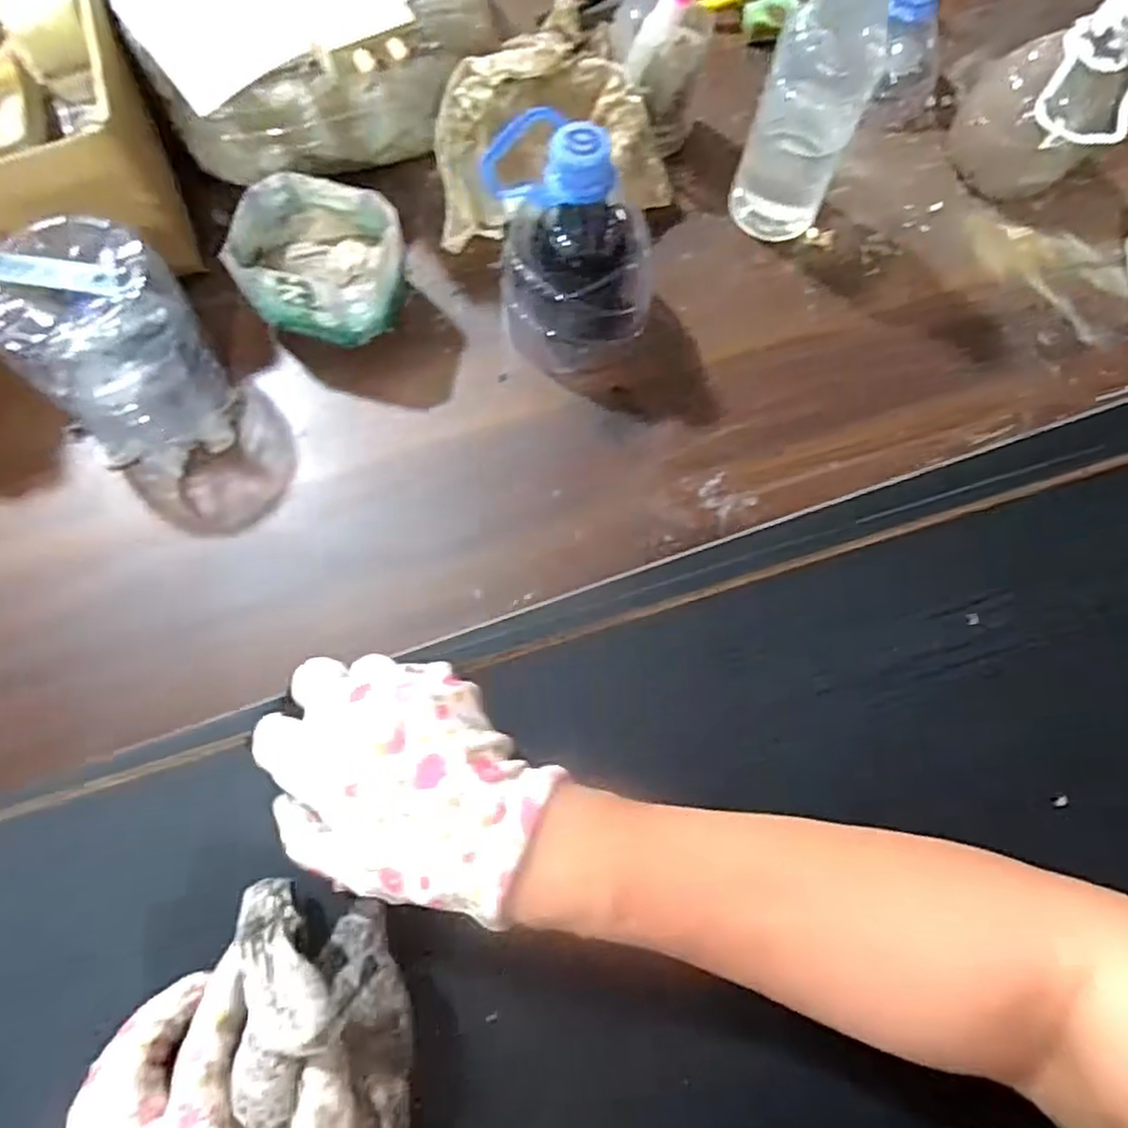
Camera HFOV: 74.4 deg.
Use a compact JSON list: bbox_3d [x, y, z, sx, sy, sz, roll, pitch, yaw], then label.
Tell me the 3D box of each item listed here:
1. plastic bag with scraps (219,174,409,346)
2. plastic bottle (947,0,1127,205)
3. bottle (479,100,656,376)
[{"bbox_3d":[-0.158,-0.196,0.493,0.105,0.062,0.091,12,80,1],"label":"plastic bag with scraps"},{"bbox_3d":[0.335,-0.321,0.513,0.096,0.123,0.085,39,82,5],"label":"plastic bottle"},{"bbox_3d":[0.007,-0.200,0.458,0.095,0.134,0.109,-10,81,-3],"label":"bottle"}]

